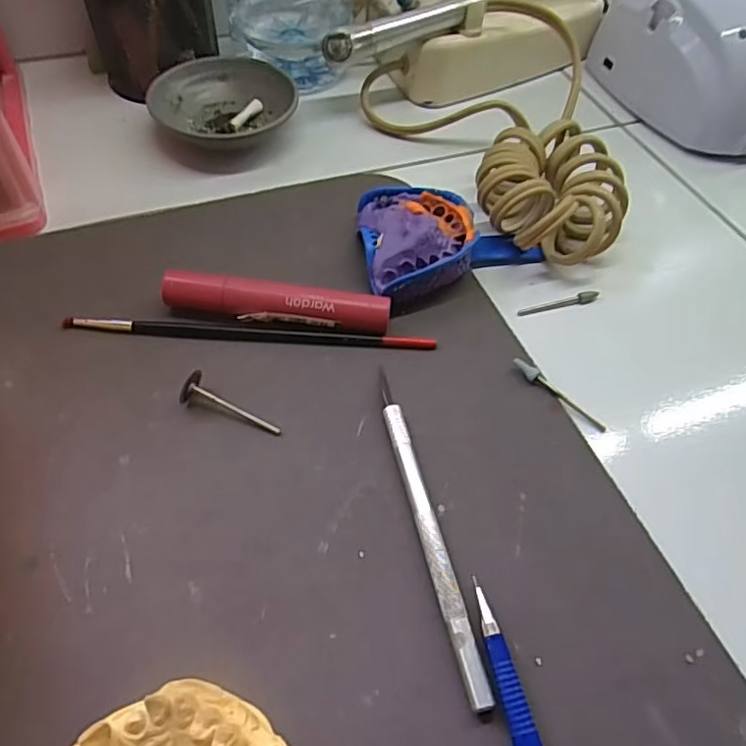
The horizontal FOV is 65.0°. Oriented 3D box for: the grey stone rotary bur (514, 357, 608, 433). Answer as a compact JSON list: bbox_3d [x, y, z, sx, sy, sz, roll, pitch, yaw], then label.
[{"bbox_3d":[0.083,0.009,0.261,0.048,0.006,0.006,37,60,21],"label":"grey stone rotary bur"}]

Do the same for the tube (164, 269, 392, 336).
[{"bbox_3d":[-0.045,-0.031,0.275,0.104,0.020,0.014,6,54,1],"label":"tube"}]

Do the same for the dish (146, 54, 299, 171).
[{"bbox_3d":[-0.097,-0.170,0.373,0.070,0.028,0.080,24,56,13],"label":"dish"}]

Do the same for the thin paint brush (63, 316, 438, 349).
[{"bbox_3d":[-0.057,-0.019,0.274,0.171,0.005,0.007,3,54,-1],"label":"thin paint brush"}]

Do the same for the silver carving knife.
[{"bbox_3d":[0.020,0.055,0.224,0.010,0.007,0.133,-9,55,-10],"label":"silver carving knife"}]

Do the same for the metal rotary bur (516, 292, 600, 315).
[{"bbox_3d":[0.095,-0.036,0.298,0.044,0.004,0.005,-12,56,-12],"label":"metal rotary bur"}]

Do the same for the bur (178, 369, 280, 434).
[{"bbox_3d":[-0.061,0.016,0.245,0.043,0.012,0.014,29,58,17],"label":"bur"}]

